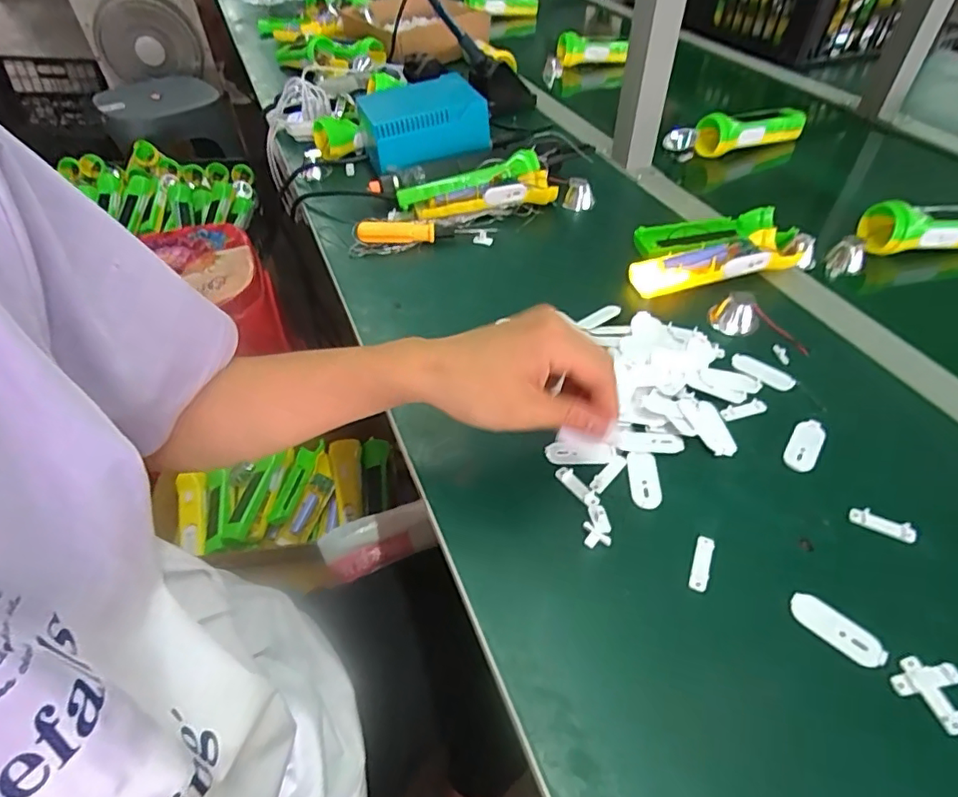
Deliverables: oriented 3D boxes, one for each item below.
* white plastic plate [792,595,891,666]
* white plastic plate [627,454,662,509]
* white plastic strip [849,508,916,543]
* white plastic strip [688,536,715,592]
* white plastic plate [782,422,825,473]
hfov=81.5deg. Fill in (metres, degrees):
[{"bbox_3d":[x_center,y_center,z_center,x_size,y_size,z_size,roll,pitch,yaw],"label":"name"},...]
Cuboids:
[{"bbox_3d":[0.203,0.131,0.315,0.050,0.004,0.019,34,59,29],"label":"white plastic plate"},{"bbox_3d":[0.115,0.057,0.387,0.021,0.005,0.044,1,48,6],"label":"white plastic plate"},{"bbox_3d":[0.261,0.081,0.361,0.037,0.004,0.012,19,52,20],"label":"white plastic strip"},{"bbox_3d":[0.139,0.102,0.347,0.010,0.005,0.035,17,51,18],"label":"white plastic strip"},{"bbox_3d":[0.237,0.034,0.405,0.022,0.004,0.047,26,55,25],"label":"white plastic plate"}]

